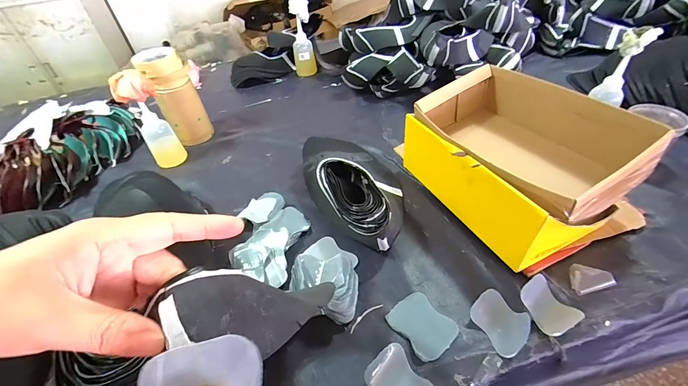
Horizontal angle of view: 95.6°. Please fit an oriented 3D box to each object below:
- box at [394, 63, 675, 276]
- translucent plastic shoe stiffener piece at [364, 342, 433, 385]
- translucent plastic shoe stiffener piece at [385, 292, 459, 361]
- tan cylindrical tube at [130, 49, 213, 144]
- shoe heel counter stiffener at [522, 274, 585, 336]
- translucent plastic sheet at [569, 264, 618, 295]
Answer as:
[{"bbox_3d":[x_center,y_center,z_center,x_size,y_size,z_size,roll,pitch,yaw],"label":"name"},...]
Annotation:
[{"bbox_3d":[0.270,-0.061,0.510,0.226,0.148,0.323,-23,47,-15],"label":"box"},{"bbox_3d":[0.061,0.216,0.355,0.057,0.018,0.069,-28,48,-19],"label":"translucent plastic shoe stiffener piece"},{"bbox_3d":[0.100,0.170,0.404,0.061,0.008,0.077,-31,49,-22],"label":"translucent plastic shoe stiffener piece"},{"bbox_3d":[-0.383,-0.217,0.721,0.089,0.204,0.071,-36,51,-25],"label":"tan cylindrical tube"},{"bbox_3d":[0.261,0.144,0.401,0.058,0.015,0.068,-21,46,-14],"label":"shoe heel counter stiffener"},{"bbox_3d":[0.328,0.113,0.420,0.053,0.008,0.038,-13,45,-5],"label":"translucent plastic sheet"}]

